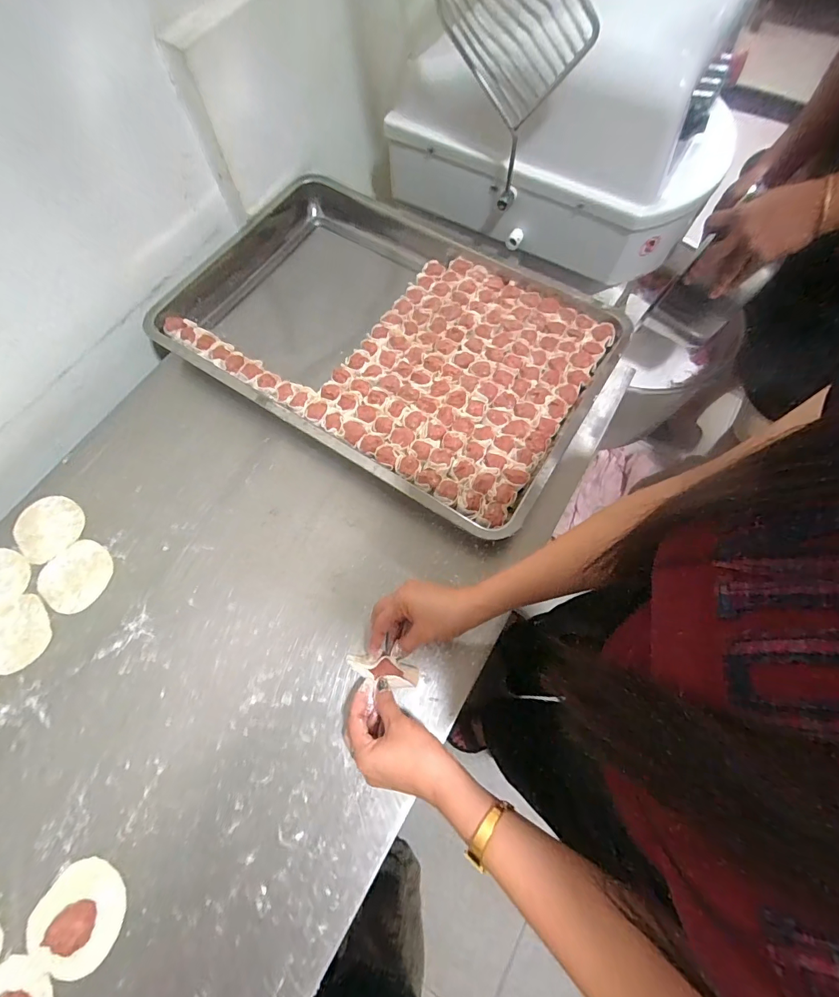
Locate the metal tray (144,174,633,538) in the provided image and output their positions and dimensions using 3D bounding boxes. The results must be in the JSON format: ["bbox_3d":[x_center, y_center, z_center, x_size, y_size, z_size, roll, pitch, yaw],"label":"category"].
[{"bbox_3d":[-0.053,-0.241,0.615,0.600,0.078,0.413,30,71,12],"label":"metal tray"}]

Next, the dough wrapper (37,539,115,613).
[{"bbox_3d":[-0.414,0.093,0.509,0.077,0.005,0.081,0,67,0],"label":"dough wrapper"}]

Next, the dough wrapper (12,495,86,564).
[{"bbox_3d":[-0.473,0.036,0.535,0.080,0.004,0.083,0,67,0],"label":"dough wrapper"}]

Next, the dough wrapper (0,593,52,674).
[{"bbox_3d":[-0.472,0.160,0.486,0.079,0.004,0.075,-39,73,-15],"label":"dough wrapper"}]

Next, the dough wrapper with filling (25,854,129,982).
[{"bbox_3d":[-0.317,0.387,0.386,0.079,0.017,0.080,0,67,0],"label":"dough wrapper with filling"}]

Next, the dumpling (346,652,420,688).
[{"bbox_3d":[-0.039,0.185,0.456,0.080,0.028,0.025,16,68,1],"label":"dumpling"}]

